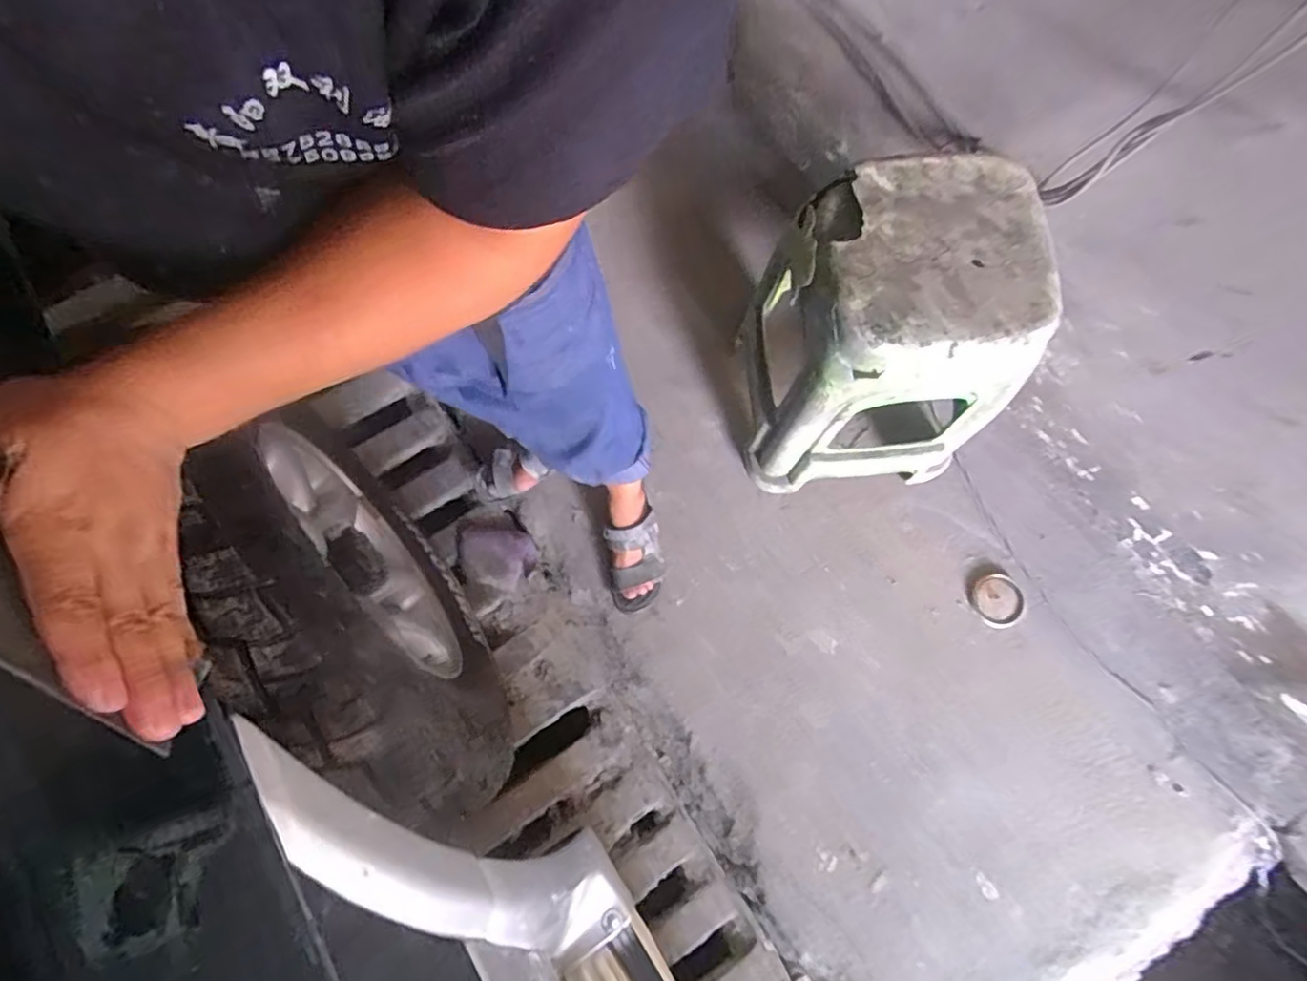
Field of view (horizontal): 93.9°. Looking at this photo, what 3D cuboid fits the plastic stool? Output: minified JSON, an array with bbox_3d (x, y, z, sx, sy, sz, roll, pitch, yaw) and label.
[{"bbox_3d":[0.363,-0.236,1.003,0.354,0.492,0.343,-6,76,-3],"label":"plastic stool"}]

